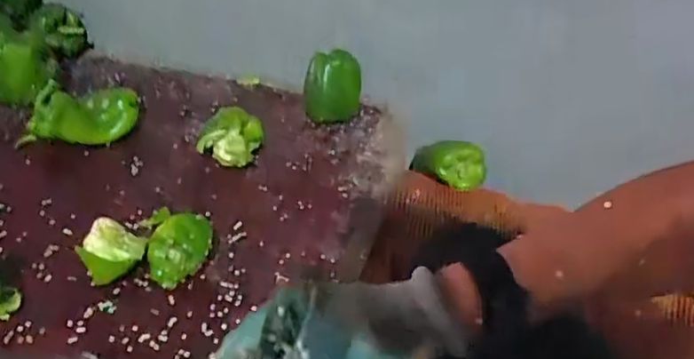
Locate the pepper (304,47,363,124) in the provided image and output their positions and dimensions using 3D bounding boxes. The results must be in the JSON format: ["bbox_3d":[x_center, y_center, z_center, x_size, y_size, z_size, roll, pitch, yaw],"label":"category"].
[{"bbox_3d":[-0.020,-0.126,0.845,0.078,0.100,0.063,2,34,-3],"label":"pepper"}]

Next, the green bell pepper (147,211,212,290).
[{"bbox_3d":[-0.162,0.065,0.590,0.064,0.055,0.054,-1,35,-7],"label":"green bell pepper"}]

